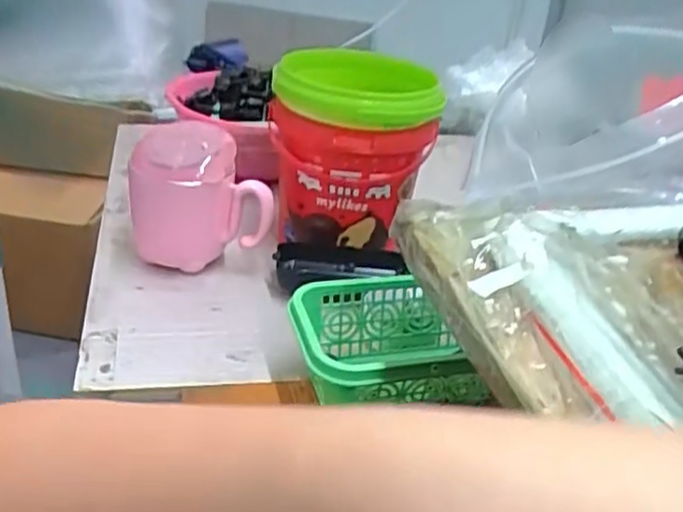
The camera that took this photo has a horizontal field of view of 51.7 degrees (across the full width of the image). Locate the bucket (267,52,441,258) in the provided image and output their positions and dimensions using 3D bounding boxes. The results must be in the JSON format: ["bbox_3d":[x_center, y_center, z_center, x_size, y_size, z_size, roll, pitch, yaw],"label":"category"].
[{"bbox_3d":[0.006,-0.077,0.576,0.121,0.154,0.107,7,29,0],"label":"bucket"}]

